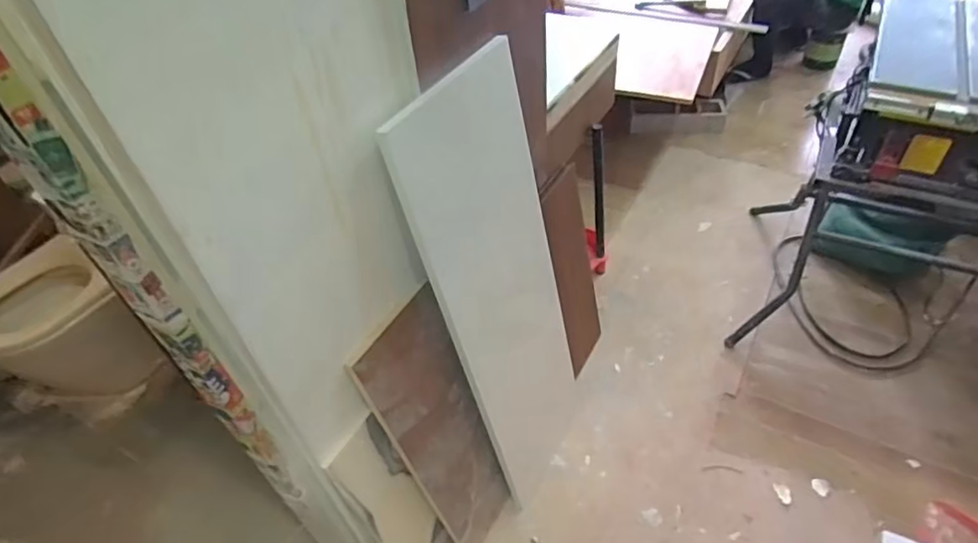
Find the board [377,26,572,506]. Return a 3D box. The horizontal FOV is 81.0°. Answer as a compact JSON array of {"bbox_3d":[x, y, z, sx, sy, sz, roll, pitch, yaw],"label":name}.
[{"bbox_3d":[0.047,0.081,1.224,0.032,1.032,0.354,15,47,32],"label":"board"}]

